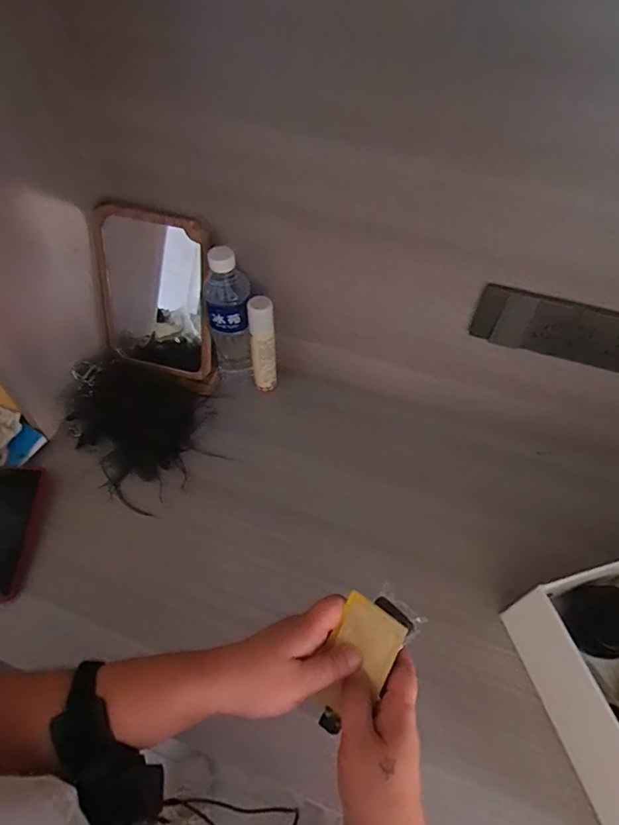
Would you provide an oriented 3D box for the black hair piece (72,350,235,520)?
[{"bbox_3d":[-0.231,0.006,0.672,0.176,0.052,0.225,-37,63,-25],"label":"black hair piece"}]

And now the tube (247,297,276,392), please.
[{"bbox_3d":[-0.064,-0.090,0.669,0.032,0.159,0.024,-6,54,-7],"label":"tube"}]

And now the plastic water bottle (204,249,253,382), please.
[{"bbox_3d":[-0.107,-0.124,0.658,0.055,0.217,0.054,-7,54,-7],"label":"plastic water bottle"}]

